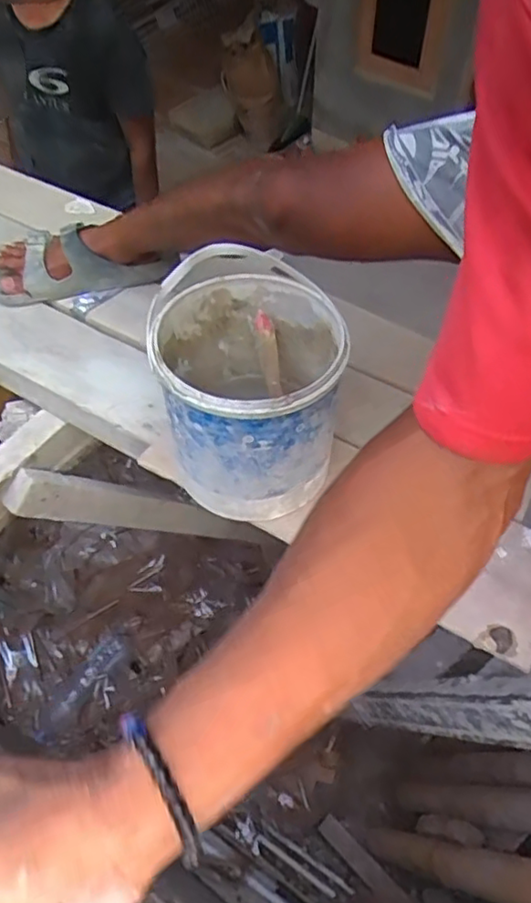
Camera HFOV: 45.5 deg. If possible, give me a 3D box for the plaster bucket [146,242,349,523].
[{"bbox_3d":[-0.018,-0.075,0.669,0.174,0.186,0.223,-9,56,-6],"label":"plaster bucket"}]

